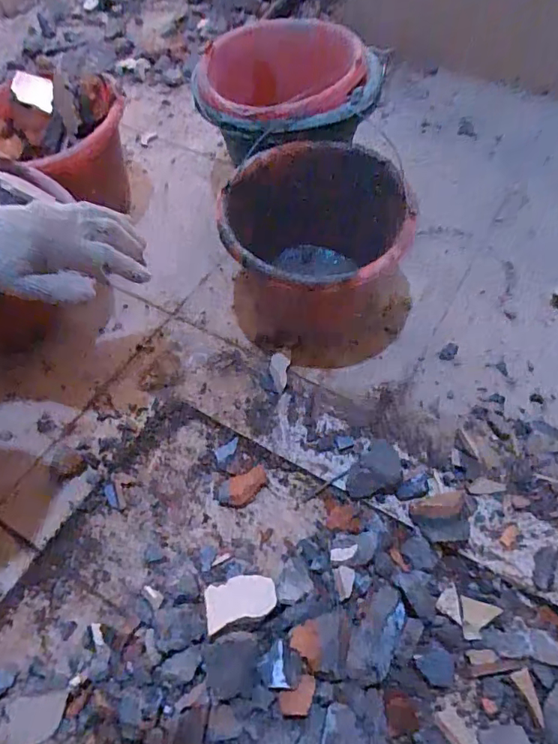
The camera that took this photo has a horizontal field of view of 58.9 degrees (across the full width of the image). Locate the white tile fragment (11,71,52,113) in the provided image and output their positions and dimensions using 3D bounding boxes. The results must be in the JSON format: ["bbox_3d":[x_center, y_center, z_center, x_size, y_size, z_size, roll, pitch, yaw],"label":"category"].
[{"bbox_3d":[-0.376,-0.428,0.756,0.072,0.046,0.014,25,38,10],"label":"white tile fragment"}]

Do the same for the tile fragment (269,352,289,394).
[{"bbox_3d":[0.000,0.002,0.649,0.023,0.007,0.053,-1,72,2],"label":"tile fragment"}]

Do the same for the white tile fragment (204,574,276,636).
[{"bbox_3d":[-0.039,0.225,0.492,0.070,0.006,0.047,-15,33,-6],"label":"white tile fragment"}]

